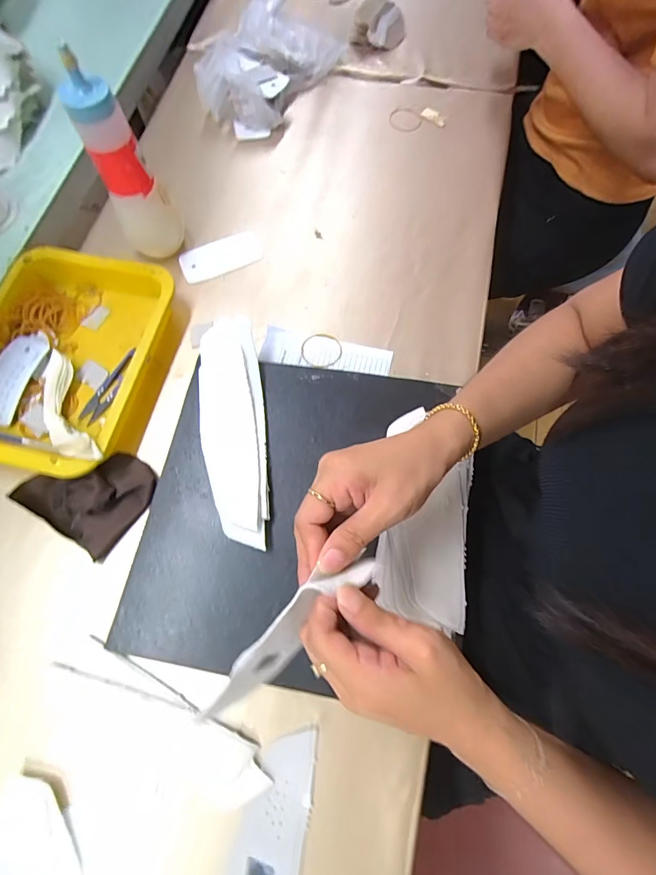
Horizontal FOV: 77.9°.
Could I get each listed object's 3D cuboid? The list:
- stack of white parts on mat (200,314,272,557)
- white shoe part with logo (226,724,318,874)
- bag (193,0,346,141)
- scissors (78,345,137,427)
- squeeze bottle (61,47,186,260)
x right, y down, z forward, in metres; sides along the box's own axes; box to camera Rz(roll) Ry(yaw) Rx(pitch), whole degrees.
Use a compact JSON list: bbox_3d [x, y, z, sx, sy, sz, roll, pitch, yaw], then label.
[{"bbox_3d":[-0.098,-0.015,0.410,0.067,0.014,0.241,-9,71,6],"label":"stack of white parts on mat"},{"bbox_3d":[-0.050,0.341,0.318,0.054,0.005,0.191,13,69,0],"label":"white shoe part with logo"},{"bbox_3d":[-0.091,-0.564,0.606,0.135,0.074,0.229,28,72,9],"label":"bag"},{"bbox_3d":[-0.242,-0.057,0.455,0.021,0.011,0.095,30,73,10],"label":"scissors"},{"bbox_3d":[-0.218,-0.287,0.441,0.064,0.185,0.054,-25,72,-9],"label":"squeeze bottle"}]

